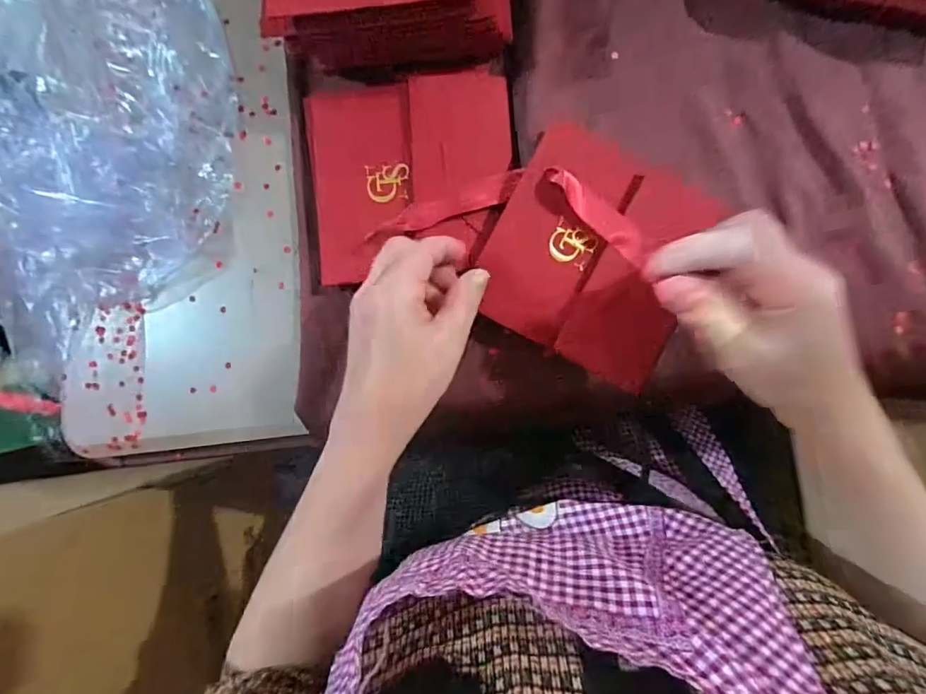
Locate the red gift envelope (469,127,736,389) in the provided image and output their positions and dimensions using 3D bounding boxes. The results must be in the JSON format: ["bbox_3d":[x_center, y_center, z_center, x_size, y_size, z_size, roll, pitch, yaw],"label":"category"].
[{"bbox_3d":[0.087,-0.060,0.328,0.135,0.017,0.131,27,97,0],"label":"red gift envelope"}]

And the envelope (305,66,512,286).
[{"bbox_3d":[-0.037,-0.124,0.348,0.143,0.012,0.135,-8,84,4],"label":"envelope"}]

